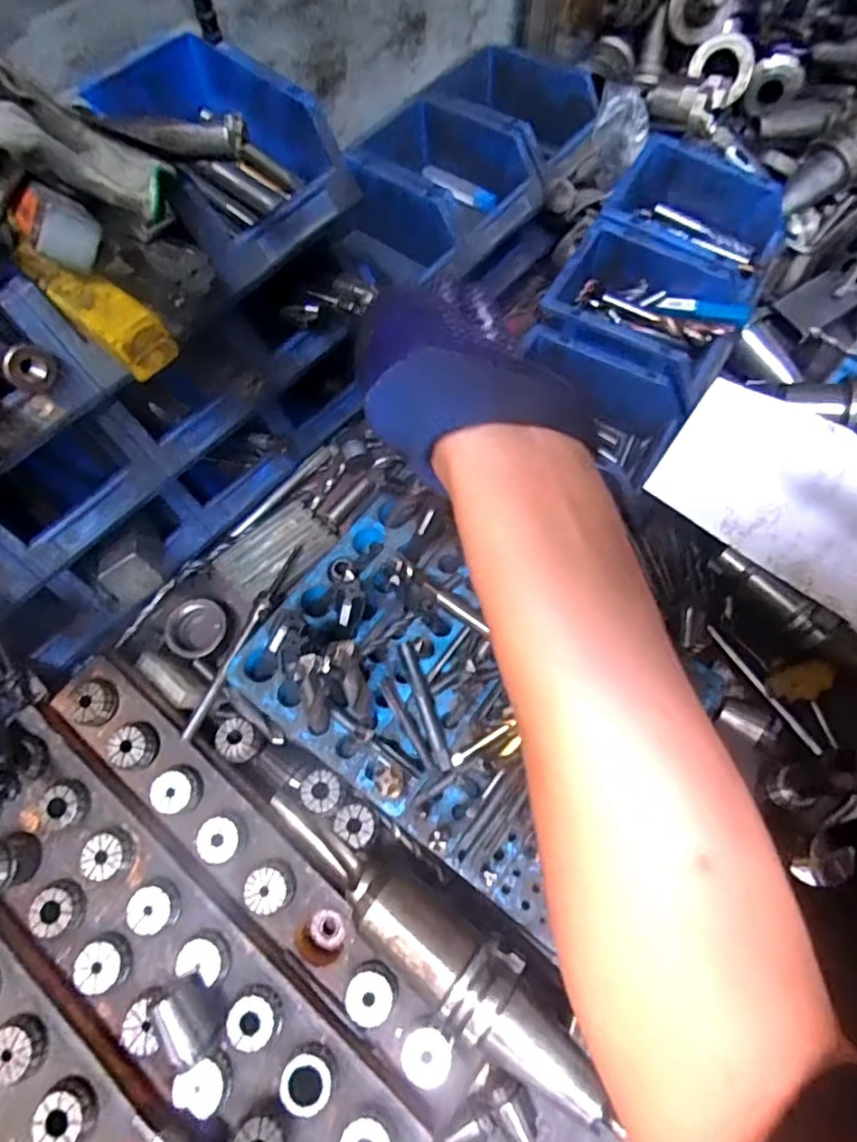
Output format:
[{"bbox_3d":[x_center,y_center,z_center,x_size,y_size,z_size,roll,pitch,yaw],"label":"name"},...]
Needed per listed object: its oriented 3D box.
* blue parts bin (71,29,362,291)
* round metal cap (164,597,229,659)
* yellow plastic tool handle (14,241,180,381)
[{"bbox_3d":[-0.140,-0.266,0.401,0.162,0.059,0.112,40,73,16],"label":"blue parts bin"},{"bbox_3d":[-0.190,0.046,0.507,0.043,0.019,0.048,14,68,7],"label":"round metal cap"},{"bbox_3d":[-0.180,-0.140,0.328,0.104,0.024,0.028,36,72,15],"label":"yellow plastic tool handle"}]

